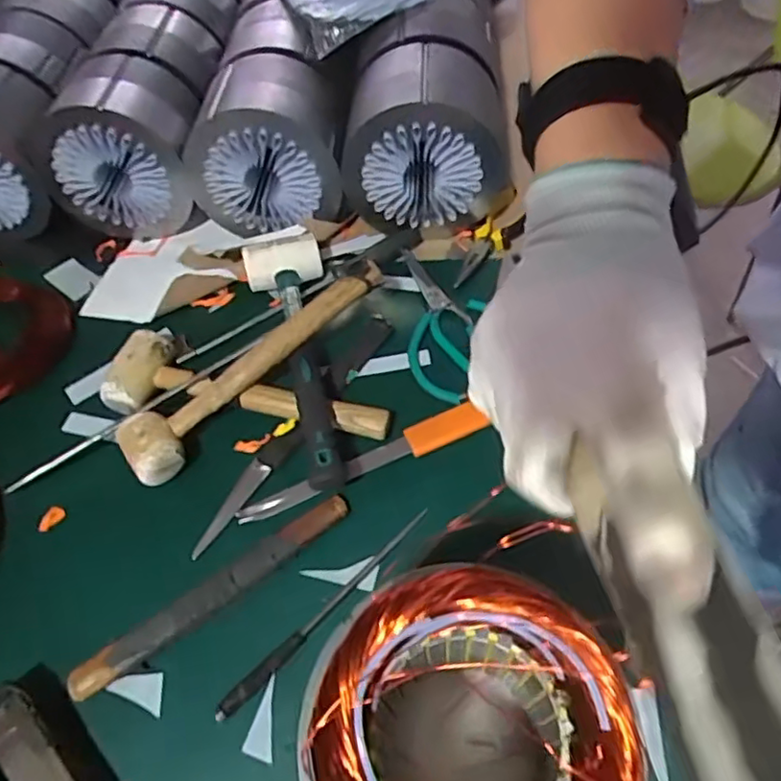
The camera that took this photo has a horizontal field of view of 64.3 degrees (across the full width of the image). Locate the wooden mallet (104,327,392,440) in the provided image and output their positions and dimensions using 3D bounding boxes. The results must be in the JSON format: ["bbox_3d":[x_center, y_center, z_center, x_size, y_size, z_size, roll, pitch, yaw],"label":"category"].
[{"bbox_3d":[-0.126,0.003,0.557,0.256,0.037,0.078,10,59,8],"label":"wooden mallet"}]

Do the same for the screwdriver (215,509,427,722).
[{"bbox_3d":[-0.047,0.162,0.467,0.012,0.010,0.205,39,67,23],"label":"screwdriver"}]

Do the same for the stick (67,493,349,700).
[{"bbox_3d":[-0.132,0.153,0.475,0.230,0.014,0.023,-32,62,-17],"label":"stick"}]

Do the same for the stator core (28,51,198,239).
[{"bbox_3d":[-0.298,-0.269,0.692,0.167,0.153,0.126,-6,58,-1],"label":"stator core"}]

